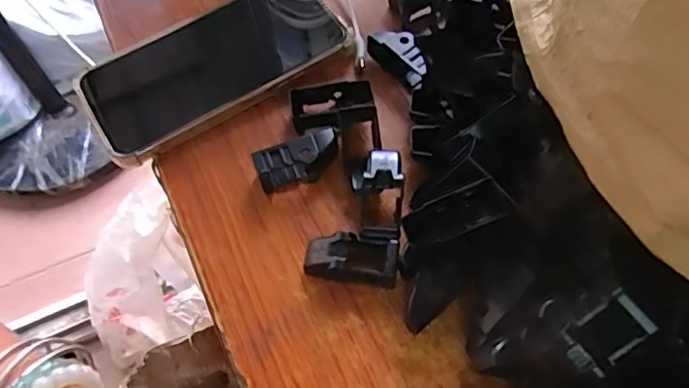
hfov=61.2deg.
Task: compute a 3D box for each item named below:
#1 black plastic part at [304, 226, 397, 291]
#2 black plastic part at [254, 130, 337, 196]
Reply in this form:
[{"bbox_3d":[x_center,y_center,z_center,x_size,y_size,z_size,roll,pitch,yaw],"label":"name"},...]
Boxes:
[{"bbox_3d":[0.004,0.034,0.309,0.048,0.018,0.026,1,60,2],"label":"black plastic part"},{"bbox_3d":[-0.026,-0.019,0.336,0.049,0.024,0.017,-20,62,-10],"label":"black plastic part"}]

